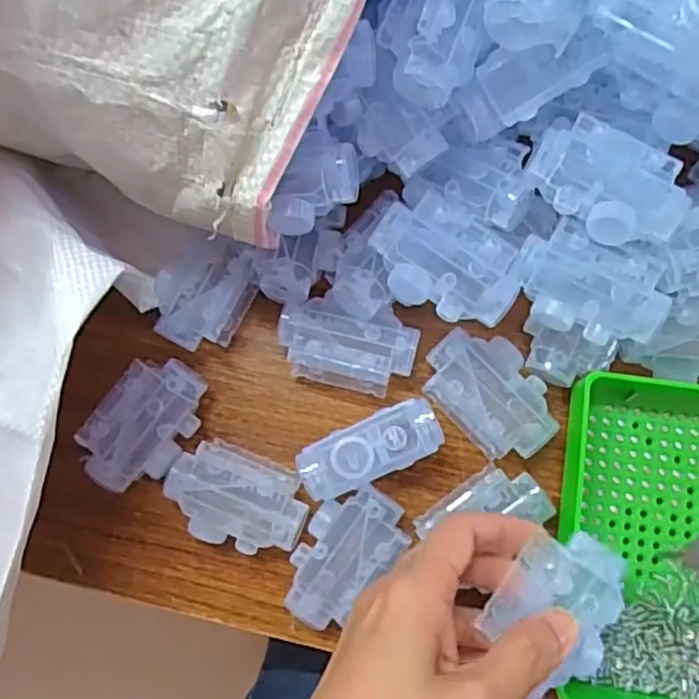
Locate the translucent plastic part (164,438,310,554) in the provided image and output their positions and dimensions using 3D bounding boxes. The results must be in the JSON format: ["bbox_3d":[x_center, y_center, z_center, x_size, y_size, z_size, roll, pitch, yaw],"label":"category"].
[{"bbox_3d":[-0.056,0.077,0.340,0.069,0.027,0.045,23,85,6],"label":"translucent plastic part"}]

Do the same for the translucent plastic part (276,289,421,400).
[{"bbox_3d":[-0.001,-0.002,0.343,0.068,0.026,0.042,14,85,5],"label":"translucent plastic part"}]

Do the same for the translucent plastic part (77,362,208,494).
[{"bbox_3d":[-0.103,0.039,0.347,0.044,0.028,0.069,34,87,7],"label":"translucent plastic part"}]

